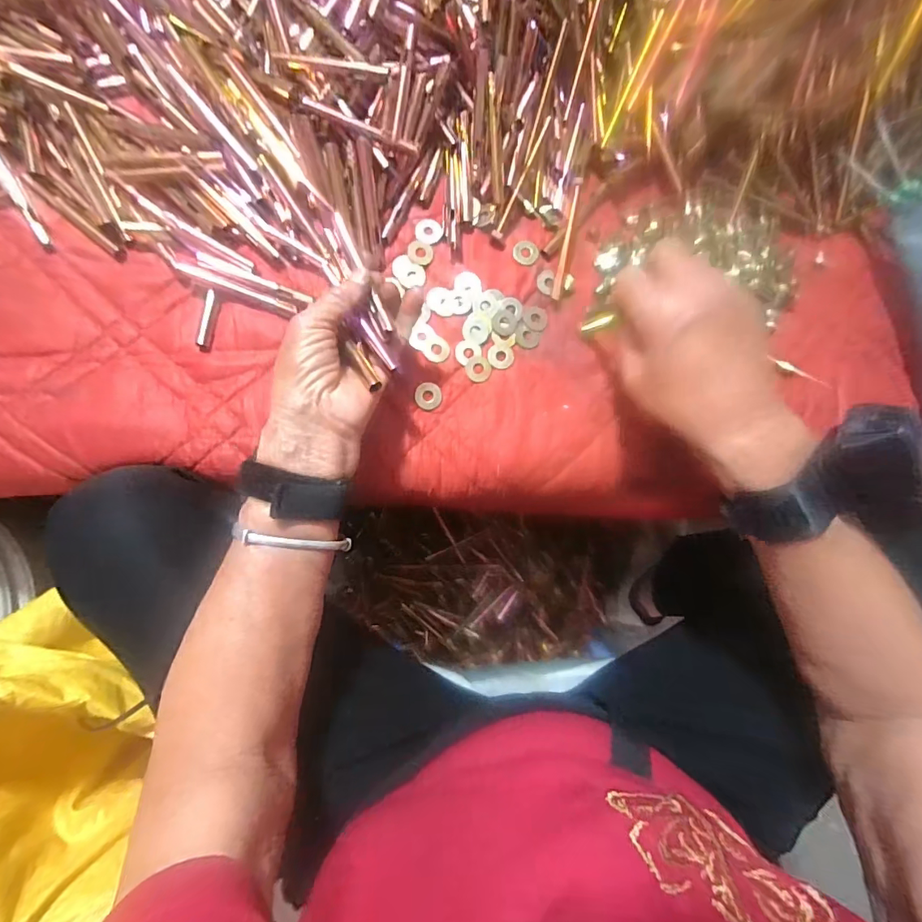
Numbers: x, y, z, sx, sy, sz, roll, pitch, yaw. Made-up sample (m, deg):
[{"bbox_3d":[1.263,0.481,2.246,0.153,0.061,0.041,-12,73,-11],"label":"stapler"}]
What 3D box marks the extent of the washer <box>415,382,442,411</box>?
[{"bbox_3d":[-0.026,-0.052,0.380,0.021,0.004,0.022,0,84,-5],"label":"washer"}]

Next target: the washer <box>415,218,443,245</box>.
[{"bbox_3d":[-0.028,-0.196,0.403,0.022,0.005,0.023,0,84,-5],"label":"washer"}]

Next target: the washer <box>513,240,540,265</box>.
[{"bbox_3d":[0.057,-0.179,0.402,0.021,0.004,0.024,40,83,0],"label":"washer"}]

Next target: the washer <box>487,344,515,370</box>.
[{"bbox_3d":[0.034,-0.087,0.392,0.022,0.004,0.020,5,84,-4],"label":"washer"}]

